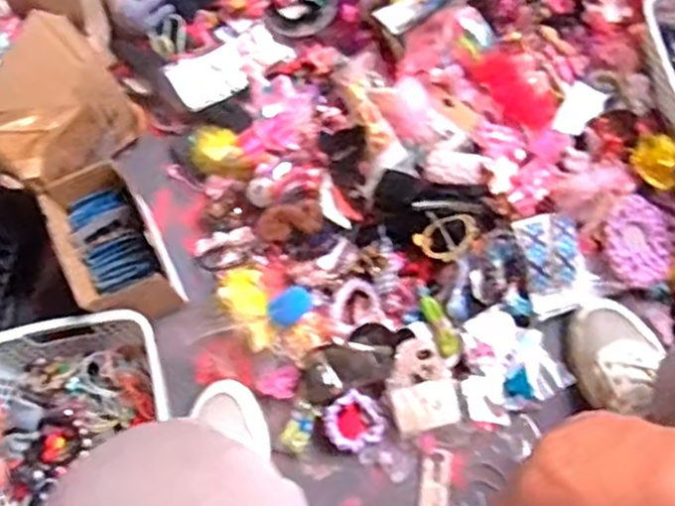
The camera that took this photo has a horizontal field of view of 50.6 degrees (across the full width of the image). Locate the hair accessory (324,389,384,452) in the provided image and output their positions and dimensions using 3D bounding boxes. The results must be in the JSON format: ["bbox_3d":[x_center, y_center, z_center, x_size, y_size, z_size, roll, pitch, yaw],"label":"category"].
[{"bbox_3d":[0.017,0.180,0.760,0.058,0.013,0.059,-30,93,-14],"label":"hair accessory"}]

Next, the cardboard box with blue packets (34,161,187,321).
[{"bbox_3d":[-0.238,-0.005,0.772,0.091,0.111,0.152,-25,74,-6],"label":"cardboard box with blue packets"}]

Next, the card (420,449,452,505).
[{"bbox_3d":[0.102,0.246,0.749,0.029,0.015,0.075,6,73,4],"label":"card"}]

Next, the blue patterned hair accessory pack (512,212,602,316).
[{"bbox_3d":[0.235,0.009,0.768,0.069,0.043,0.098,-16,73,-3],"label":"blue patterned hair accessory pack"}]

